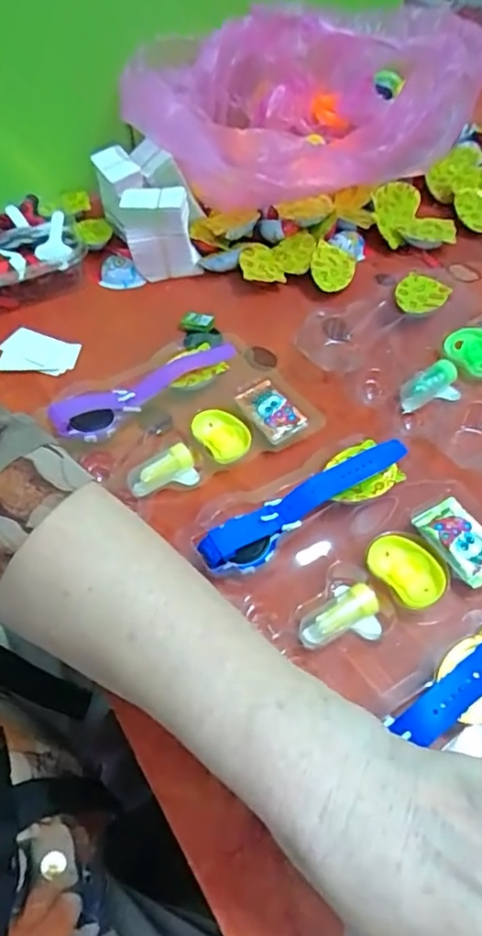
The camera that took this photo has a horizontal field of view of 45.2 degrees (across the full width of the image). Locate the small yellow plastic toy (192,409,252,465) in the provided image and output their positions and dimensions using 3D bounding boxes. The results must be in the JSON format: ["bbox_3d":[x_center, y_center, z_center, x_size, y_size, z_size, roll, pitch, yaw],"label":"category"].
[{"bbox_3d":[-0.012,-0.024,0.401,0.033,0.007,0.045,-33,59,-18],"label":"small yellow plastic toy"}]

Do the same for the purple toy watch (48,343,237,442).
[{"bbox_3d":[-0.069,-0.062,0.424,0.142,0.021,0.029,-33,59,-18],"label":"purple toy watch"}]

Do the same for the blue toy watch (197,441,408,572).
[{"bbox_3d":[0.040,0.019,0.362,0.150,0.019,0.029,-34,59,-18],"label":"blue toy watch"}]

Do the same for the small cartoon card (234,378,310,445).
[{"bbox_3d":[0.020,-0.044,0.413,0.031,0.005,0.059,-28,57,-14],"label":"small cartoon card"}]

